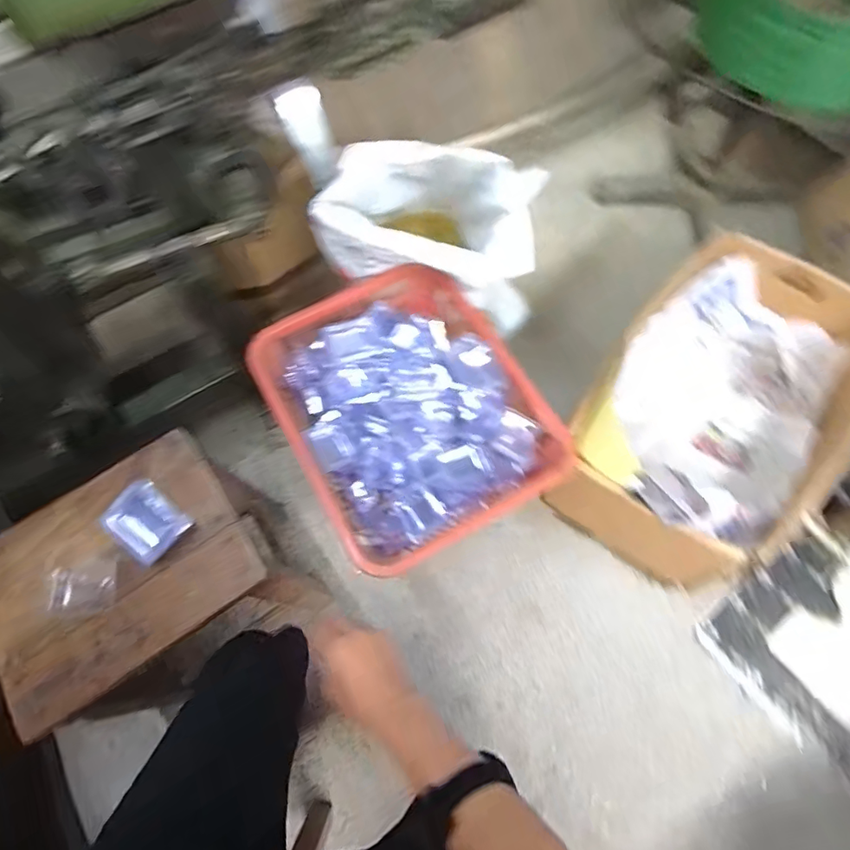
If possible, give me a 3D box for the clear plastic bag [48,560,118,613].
[{"bbox_3d":[-0.426,0.203,0.639,0.083,0.008,0.056,-10,65,-2],"label":"clear plastic bag"}]

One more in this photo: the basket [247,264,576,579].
[{"bbox_3d":[-0.019,-0.027,0.894,0.420,0.141,0.478,-25,67,-9],"label":"basket"}]

